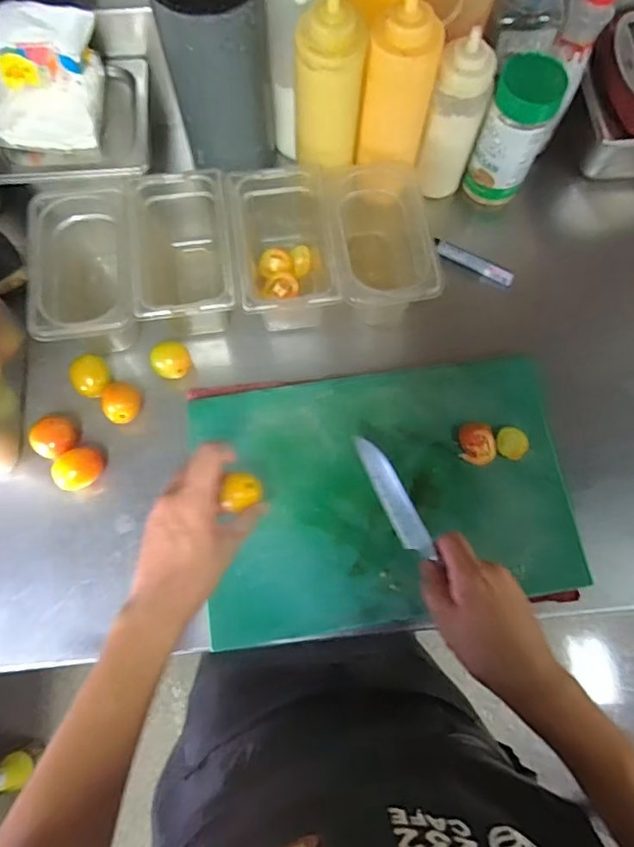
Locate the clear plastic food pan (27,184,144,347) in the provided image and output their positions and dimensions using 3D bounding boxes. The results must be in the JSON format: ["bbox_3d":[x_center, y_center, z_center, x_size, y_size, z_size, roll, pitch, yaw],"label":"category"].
[{"bbox_3d":[-0.247,-0.163,0.617,0.107,0.106,0.185,-8,74,-4],"label":"clear plastic food pan"}]

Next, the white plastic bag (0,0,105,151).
[{"bbox_3d":[-0.286,-0.356,0.572,0.122,0.104,0.103,2,74,-1],"label":"white plastic bag"}]

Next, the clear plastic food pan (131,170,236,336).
[{"bbox_3d":[-0.146,-0.187,0.624,0.105,0.106,0.189,-7,74,-3],"label":"clear plastic food pan"}]

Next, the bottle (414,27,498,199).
[{"bbox_3d":[0.152,-0.332,0.618,0.060,0.174,0.050,21,75,5],"label":"bottle"}]

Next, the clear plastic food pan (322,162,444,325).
[{"bbox_3d":[0.064,-0.200,0.632,0.104,0.112,0.186,-9,74,-4],"label":"clear plastic food pan"}]

